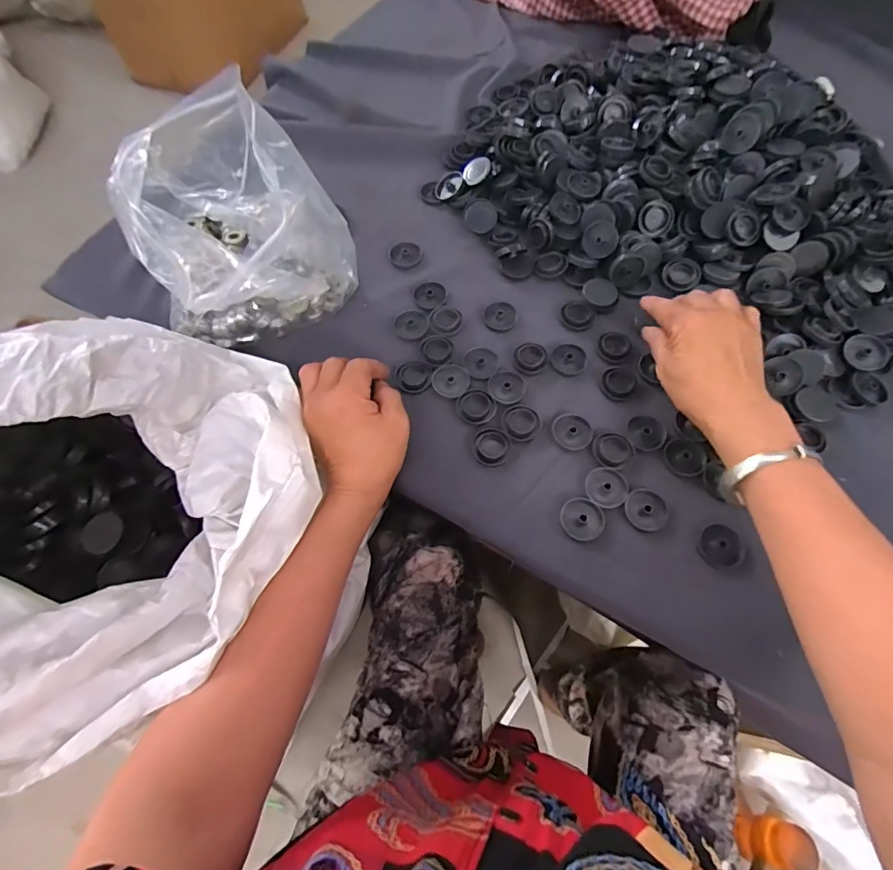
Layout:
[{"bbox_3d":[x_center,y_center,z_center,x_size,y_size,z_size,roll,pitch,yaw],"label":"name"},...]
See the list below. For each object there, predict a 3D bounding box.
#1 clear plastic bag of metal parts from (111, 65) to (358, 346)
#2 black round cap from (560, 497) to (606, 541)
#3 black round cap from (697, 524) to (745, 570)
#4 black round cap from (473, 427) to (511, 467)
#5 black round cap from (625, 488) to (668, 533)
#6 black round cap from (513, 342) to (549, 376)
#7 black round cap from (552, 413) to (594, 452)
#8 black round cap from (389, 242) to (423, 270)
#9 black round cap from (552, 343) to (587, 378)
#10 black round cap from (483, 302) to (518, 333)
[{"bbox_3d":[-0.195,-0.186,0.422,0.160,0.130,0.186,-39,70,-16],"label":"clear plastic bag of metal parts"},{"bbox_3d":[0.108,0.066,0.377,0.033,0.005,0.032,0,65,0],"label":"black round cap"},{"bbox_3d":[0.210,0.085,0.364,0.031,0.004,0.032,0,65,0],"label":"black round cap"},{"bbox_3d":[0.039,0.009,0.407,0.031,0.004,0.033,0,65,0],"label":"black round cap"},{"bbox_3d":[0.159,0.059,0.377,0.031,0.004,0.032,0,65,0],"label":"black round cap"},{"bbox_3d":[0.077,-0.071,0.438,0.030,0.005,0.032,0,65,0],"label":"black round cap"},{"bbox_3d":[0.107,-0.003,0.407,0.033,0.004,0.031,0,65,0],"label":"black round cap"},{"bbox_3d":[-0.042,-0.187,0.494,0.032,0.007,0.028,-24,67,-10],"label":"black round cap"},{"bbox_3d":[0.113,-0.071,0.438,0.031,0.004,0.034,0,65,0],"label":"black round cap"},{"bbox_3d":[0.052,-0.114,0.458,0.030,0.004,0.036,13,66,7],"label":"black round cap"}]

